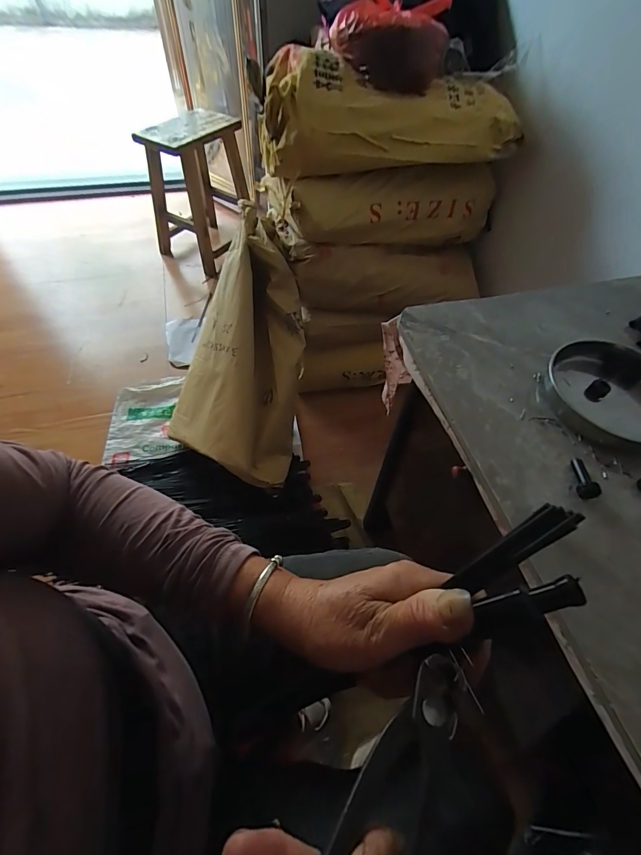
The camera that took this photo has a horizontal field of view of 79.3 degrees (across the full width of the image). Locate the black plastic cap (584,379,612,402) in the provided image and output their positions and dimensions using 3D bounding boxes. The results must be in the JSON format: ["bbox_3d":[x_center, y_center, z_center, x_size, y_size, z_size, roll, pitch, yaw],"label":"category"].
[{"bbox_3d":[0.311,-0.041,0.435,0.020,0.020,0.019,1,55,-2],"label":"black plastic cap"}]

